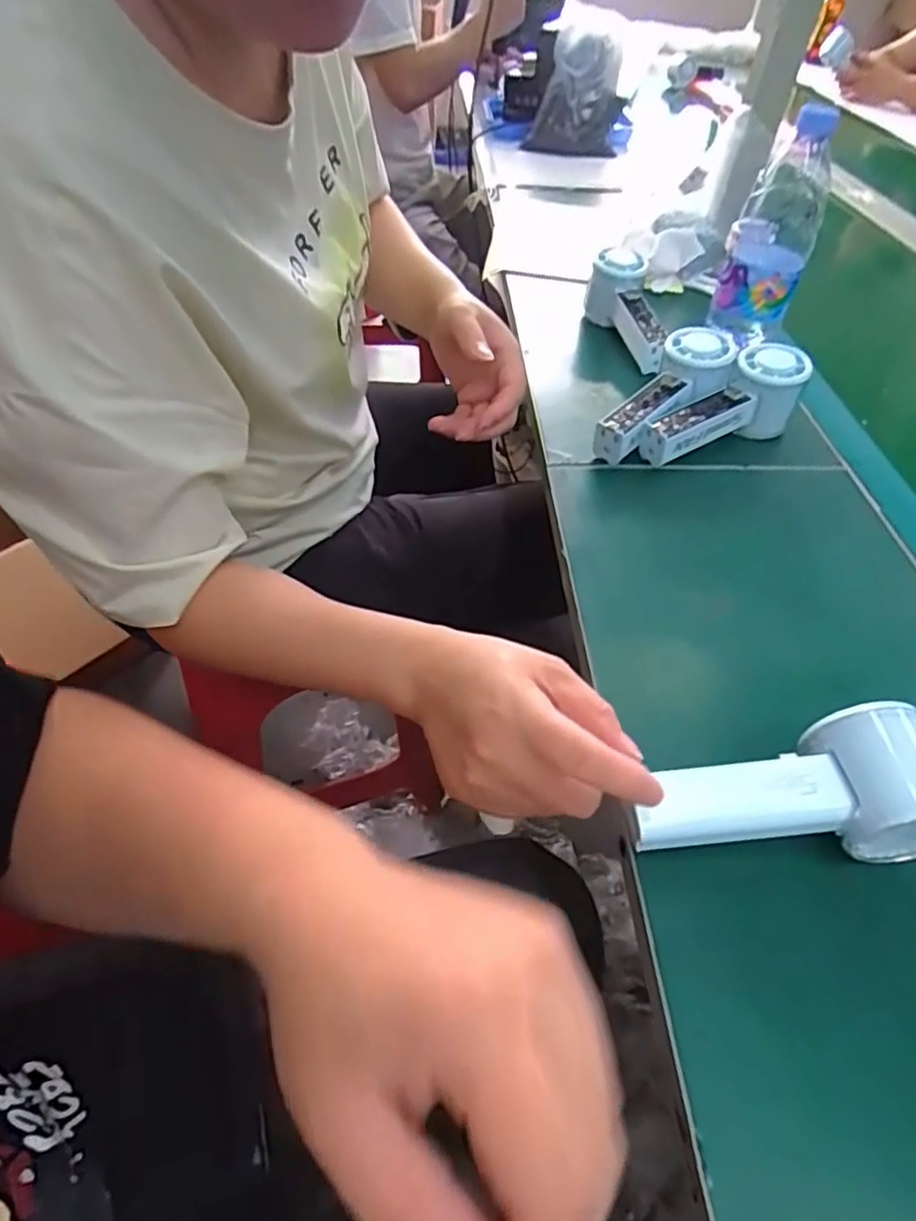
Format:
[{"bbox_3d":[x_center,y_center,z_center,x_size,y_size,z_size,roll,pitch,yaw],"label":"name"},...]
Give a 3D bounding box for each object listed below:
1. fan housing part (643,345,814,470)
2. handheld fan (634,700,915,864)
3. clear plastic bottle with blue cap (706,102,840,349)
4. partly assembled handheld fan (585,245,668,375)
[{"bbox_3d":[0.215,-0.171,0.542,0.150,0.076,0.055,-18,52,-19],"label":"fan housing part"},{"bbox_3d":[0.157,0.092,0.317,0.139,0.052,0.055,-11,49,5],"label":"handheld fan"},{"bbox_3d":[0.296,-0.345,0.618,0.073,0.194,0.081,21,50,14],"label":"clear plastic bottle with blue cap"},{"bbox_3d":[0.180,-0.302,0.650,0.049,0.076,0.141,-11,50,-14],"label":"partly assembled handheld fan"}]

